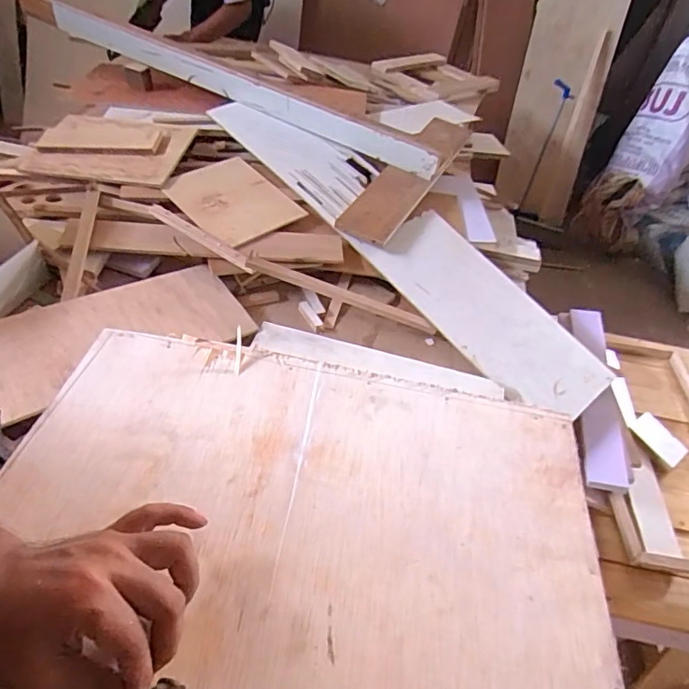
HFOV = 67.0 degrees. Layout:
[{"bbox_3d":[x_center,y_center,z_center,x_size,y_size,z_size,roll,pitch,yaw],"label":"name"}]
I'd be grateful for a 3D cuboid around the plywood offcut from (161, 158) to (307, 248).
[{"bbox_3d":[-0.250,-0.328,1.164,0.222,0.019,0.265,-34,64,-31],"label":"plywood offcut"}]

